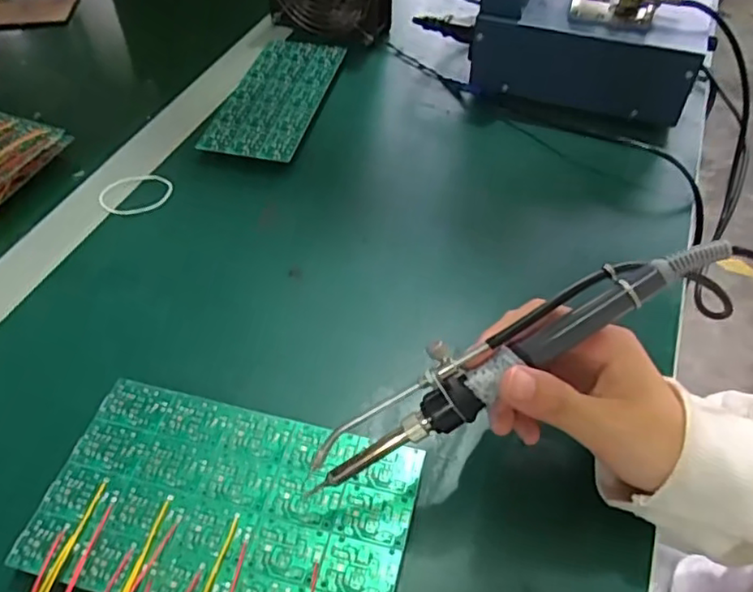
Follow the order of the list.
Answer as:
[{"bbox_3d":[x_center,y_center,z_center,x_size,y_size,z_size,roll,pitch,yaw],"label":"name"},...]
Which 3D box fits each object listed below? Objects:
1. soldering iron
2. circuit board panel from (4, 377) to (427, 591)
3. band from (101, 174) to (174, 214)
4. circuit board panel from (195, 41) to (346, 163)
[{"bbox_3d":[0.056,0.024,0.269,0.197,0.028,0.027,-31,53,3],"label":"soldering iron"},{"bbox_3d":[-0.072,0.101,0.299,0.173,0.004,0.101,11,51,9],"label":"circuit board panel"},{"bbox_3d":[-0.180,-0.076,0.463,0.053,0.008,0.039,-21,53,-17],"label":"band"},{"bbox_3d":[-0.086,-0.172,0.526,0.075,0.004,0.165,10,54,9],"label":"circuit board panel"}]

